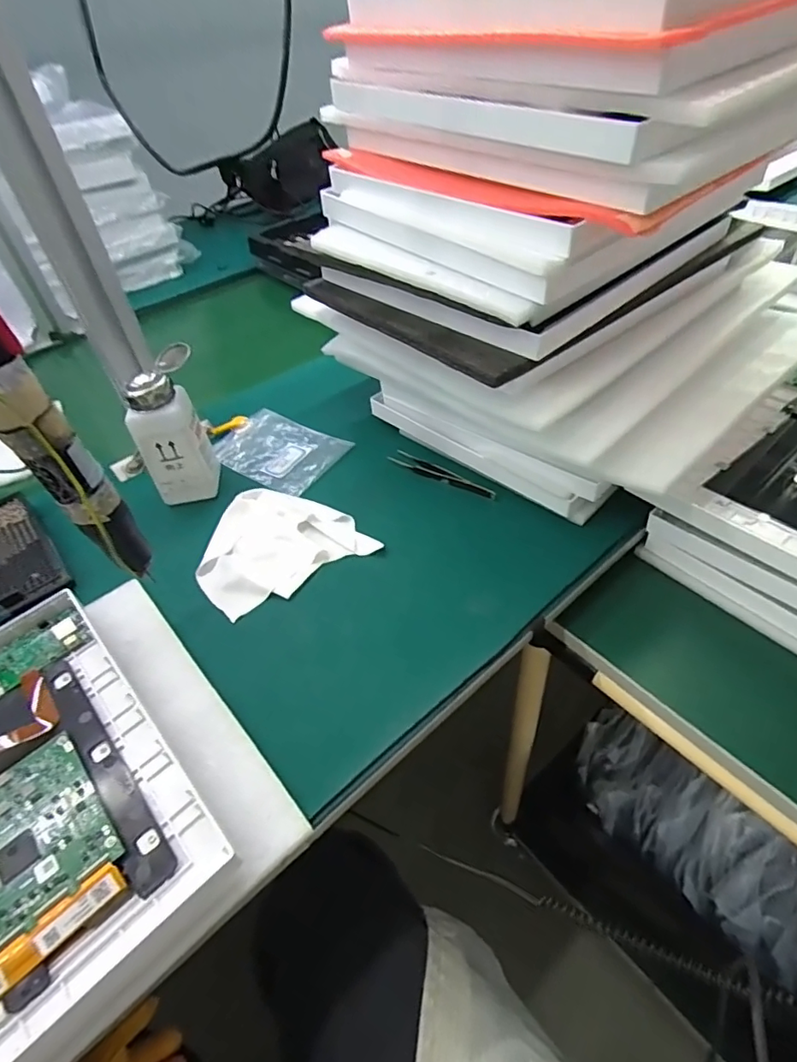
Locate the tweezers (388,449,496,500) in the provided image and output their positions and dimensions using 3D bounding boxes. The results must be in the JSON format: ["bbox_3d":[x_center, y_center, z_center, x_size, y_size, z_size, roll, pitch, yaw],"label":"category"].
[{"bbox_3d":[0.041,-0.057,0.529,0.120,0.008,0.019,28,54,29],"label":"tweezers"}]

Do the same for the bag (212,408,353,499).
[{"bbox_3d":[-0.127,-0.089,0.574,0.127,0.008,0.094,20,51,24],"label":"bag"}]

